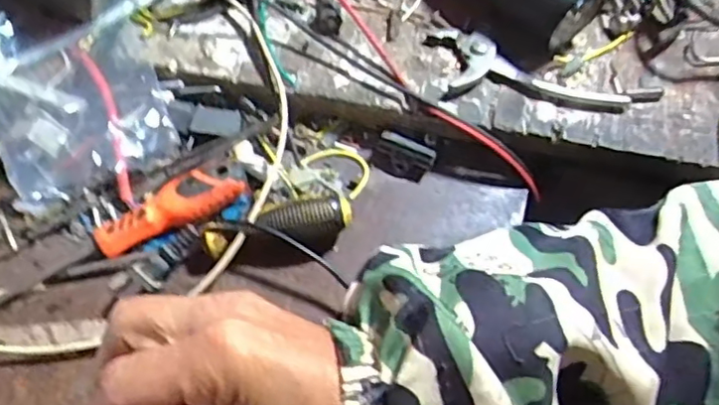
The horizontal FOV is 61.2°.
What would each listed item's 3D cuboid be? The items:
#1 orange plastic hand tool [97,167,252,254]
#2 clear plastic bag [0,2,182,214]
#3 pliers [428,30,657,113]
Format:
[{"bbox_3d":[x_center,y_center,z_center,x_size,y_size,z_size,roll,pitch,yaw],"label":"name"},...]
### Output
[{"bbox_3d":[-0.114,0.002,0.366,0.088,0.021,0.028,-25,67,-11],"label":"orange plastic hand tool"},{"bbox_3d":[-0.188,-0.082,0.397,0.104,0.030,0.145,-21,66,-10],"label":"clear plastic bag"},{"bbox_3d":[0.115,-0.084,0.385,0.140,0.012,0.049,5,64,2],"label":"pliers"}]

